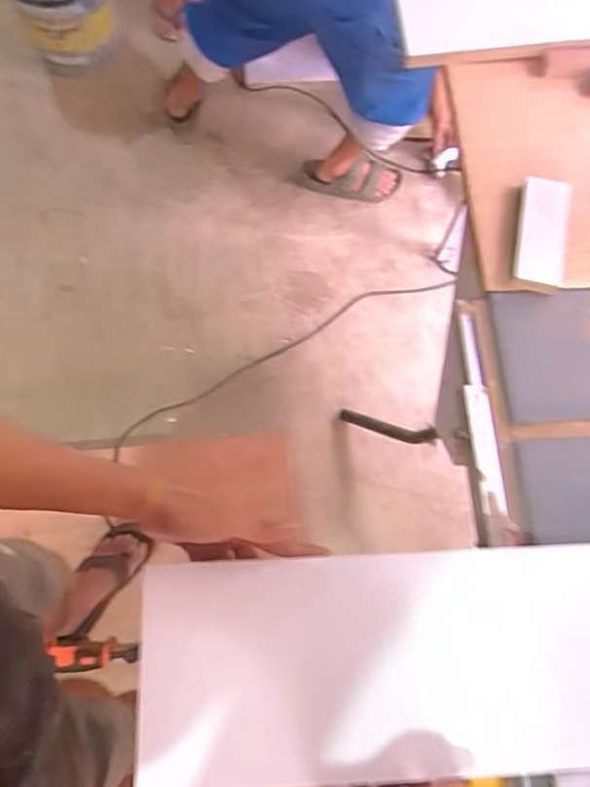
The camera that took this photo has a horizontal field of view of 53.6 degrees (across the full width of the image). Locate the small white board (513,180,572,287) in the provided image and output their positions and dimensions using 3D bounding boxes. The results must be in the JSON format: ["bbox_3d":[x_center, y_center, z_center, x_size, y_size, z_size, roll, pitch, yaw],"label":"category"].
[{"bbox_3d":[0.285,-0.185,0.673,0.057,0.019,0.131,11,72,2],"label":"small white board"}]

